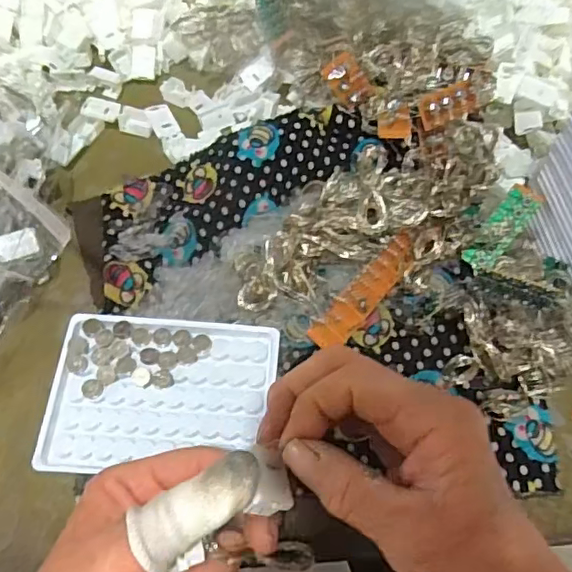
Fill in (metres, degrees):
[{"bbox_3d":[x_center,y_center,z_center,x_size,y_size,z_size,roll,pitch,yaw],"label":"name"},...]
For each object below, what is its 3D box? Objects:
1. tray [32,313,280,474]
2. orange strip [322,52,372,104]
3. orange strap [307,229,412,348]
[{"bbox_3d":[-0.073,0.062,0.329,0.127,0.008,0.092,3,60,3],"label":"tray"},{"bbox_3d":[0.042,-0.145,0.392,0.023,0.007,0.037,-29,85,24],"label":"orange strip"},{"bbox_3d":[0.052,0.002,0.359,0.022,0.007,0.096,47,70,-10],"label":"orange strap"}]

